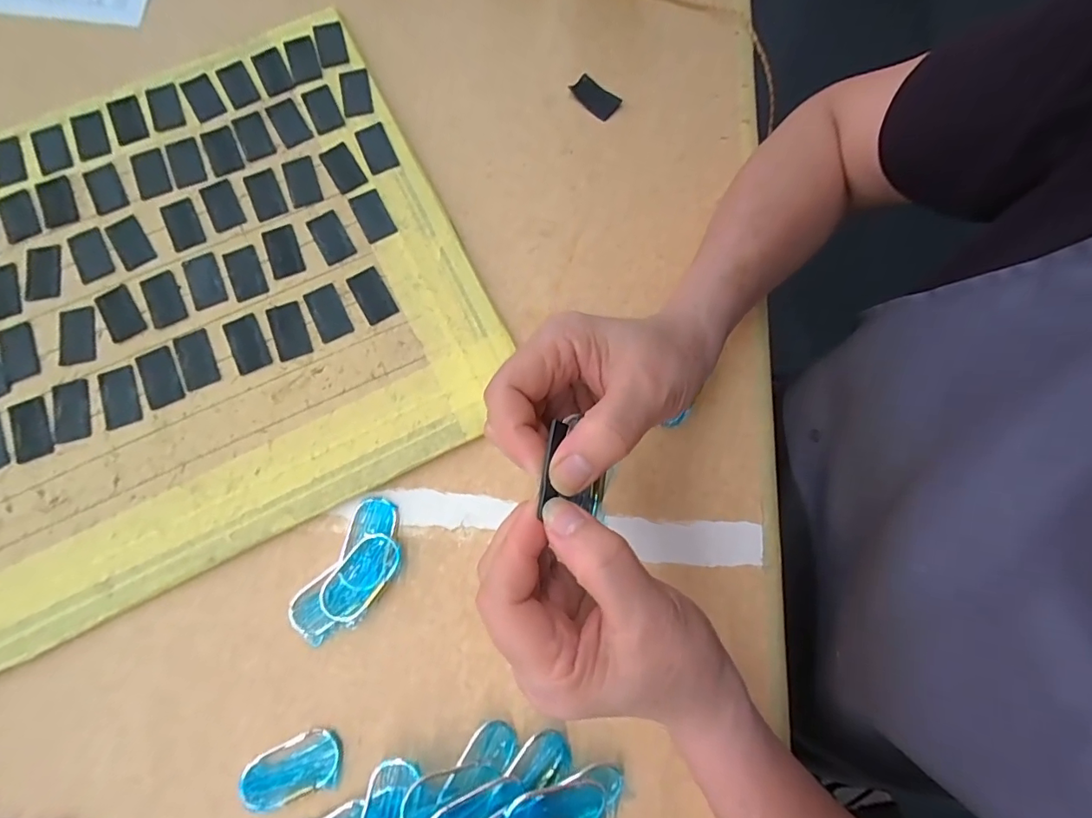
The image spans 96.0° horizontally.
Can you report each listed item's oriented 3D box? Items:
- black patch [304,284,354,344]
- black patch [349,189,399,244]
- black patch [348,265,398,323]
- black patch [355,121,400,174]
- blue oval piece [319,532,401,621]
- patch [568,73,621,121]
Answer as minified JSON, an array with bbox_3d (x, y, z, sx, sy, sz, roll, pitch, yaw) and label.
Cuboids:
[{"bbox_3d":[-0.158,-0.070,0.355,0.024,0.004,0.043,-28,79,-8],"label":"black patch"},{"bbox_3d":[-0.133,-0.149,0.376,0.023,0.004,0.042,-27,79,-8],"label":"black patch"},{"bbox_3d":[-0.127,-0.084,0.358,0.023,0.004,0.041,-30,79,-8],"label":"black patch"},{"bbox_3d":[-0.135,-0.208,0.390,0.023,0.004,0.044,-24,78,-7],"label":"black patch"},{"bbox_3d":[-0.120,0.109,0.319,0.031,0.008,0.058,38,78,7],"label":"blue oval piece"},{"bbox_3d":[0.042,-0.261,0.411,0.024,0.006,0.040,-44,81,-11],"label":"patch"}]

